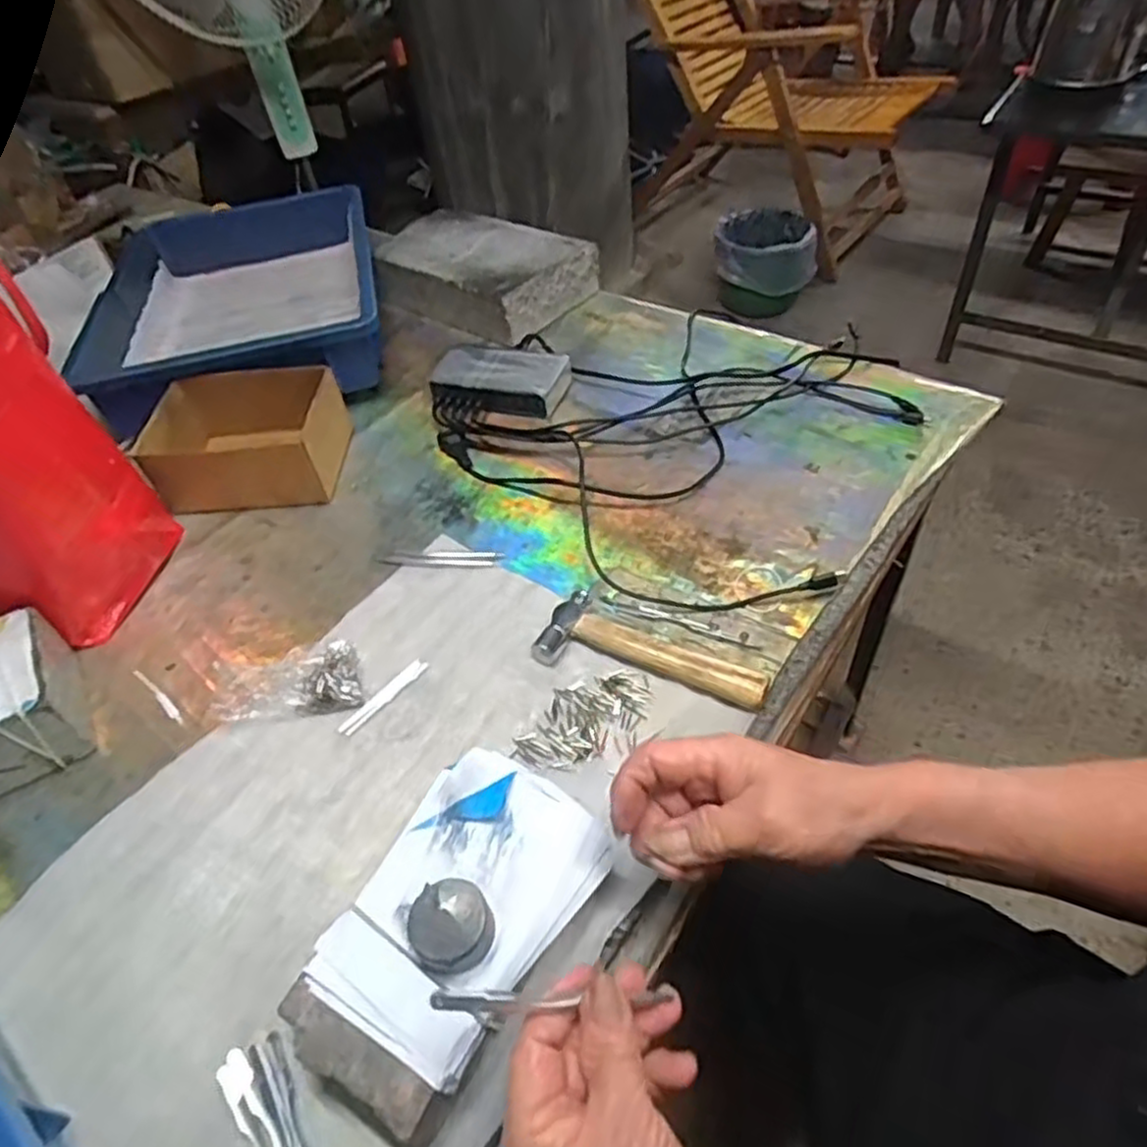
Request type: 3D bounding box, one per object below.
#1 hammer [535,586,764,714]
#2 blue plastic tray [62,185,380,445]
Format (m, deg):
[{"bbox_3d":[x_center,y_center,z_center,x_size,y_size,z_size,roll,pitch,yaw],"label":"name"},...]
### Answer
[{"bbox_3d":[0.054,0.058,0.511,0.156,0.025,0.054,17,52,21],"label":"hammer"},{"bbox_3d":[-0.362,-0.309,0.825,0.280,0.086,0.372,-14,47,-5],"label":"blue plastic tray"}]

